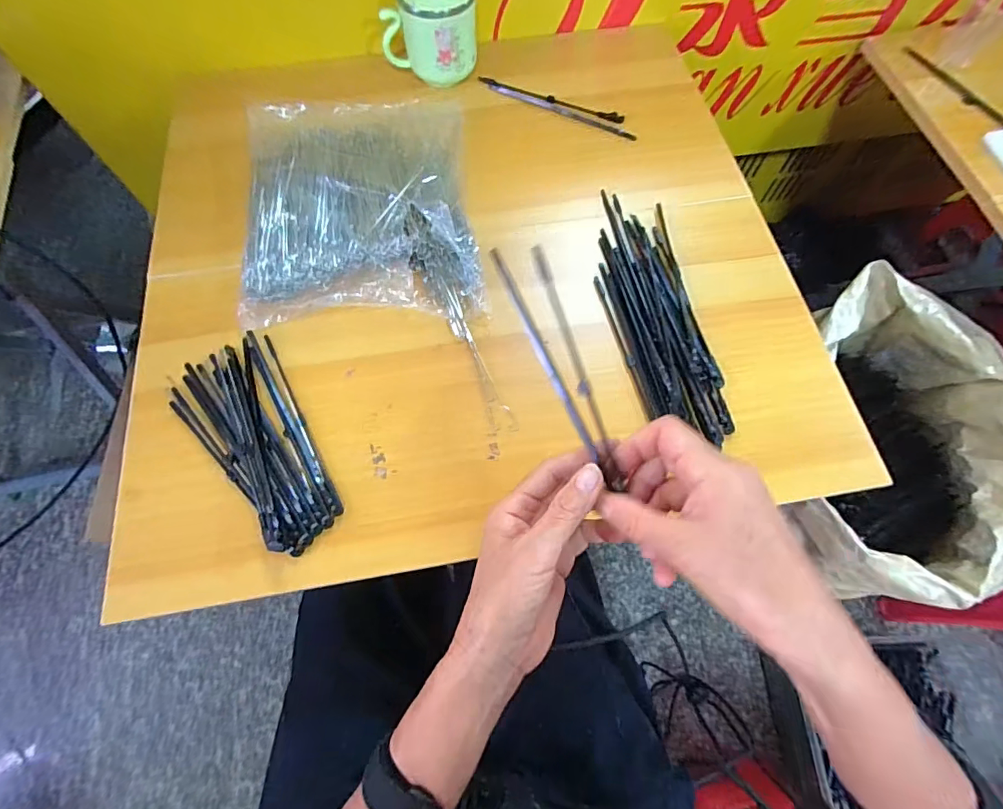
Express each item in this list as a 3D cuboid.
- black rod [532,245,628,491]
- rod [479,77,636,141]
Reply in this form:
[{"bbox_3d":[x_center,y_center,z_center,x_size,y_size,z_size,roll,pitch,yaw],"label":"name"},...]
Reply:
[{"bbox_3d":[0.045,-0.023,0.283,0.008,0.005,0.152,-18,90,-9],"label":"black rod"},{"bbox_3d":[0.062,-0.337,0.522,0.192,0.010,0.029,28,70,9],"label":"rod"}]

